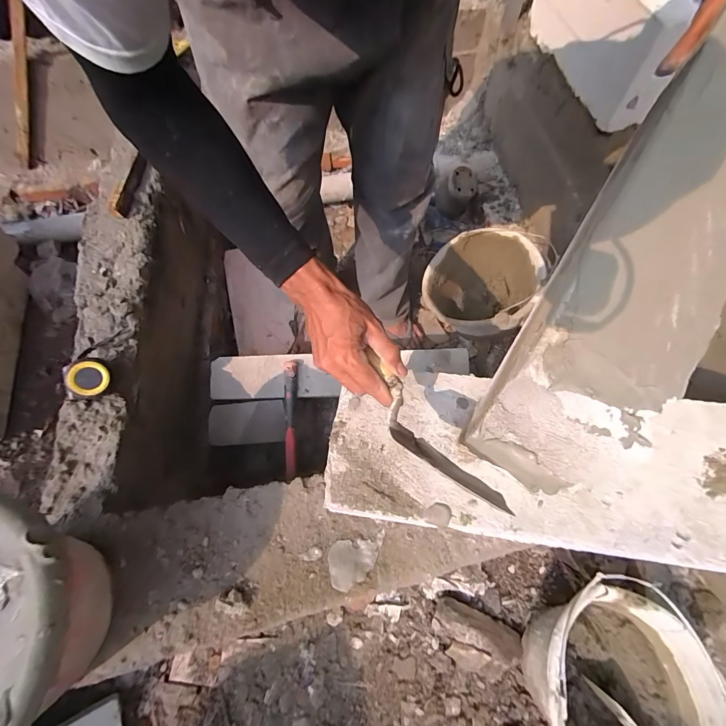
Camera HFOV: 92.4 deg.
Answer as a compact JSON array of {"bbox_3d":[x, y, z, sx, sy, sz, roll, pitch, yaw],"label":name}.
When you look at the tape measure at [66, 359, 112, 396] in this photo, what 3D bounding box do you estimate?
[{"bbox_3d":[-0.462,0.024,0.589,0.057,0.025,0.064,36,65,-19],"label":"tape measure"}]

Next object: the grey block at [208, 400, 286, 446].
[{"bbox_3d":[-0.283,0.144,0.854,0.187,0.050,0.099,-3,90,-6],"label":"grey block"}]

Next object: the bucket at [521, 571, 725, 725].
[{"bbox_3d":[0.415,0.542,0.582,0.275,0.186,0.282,0,65,1],"label":"bucket"}]

